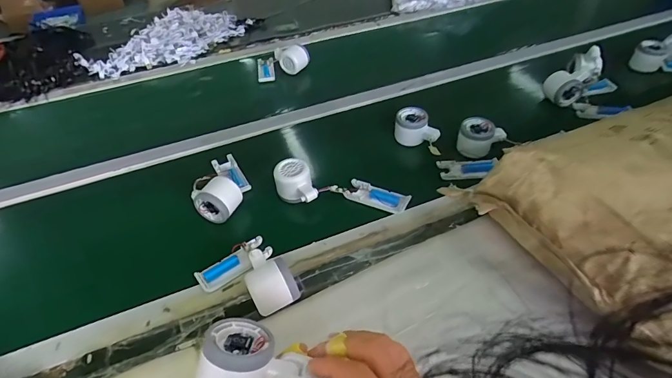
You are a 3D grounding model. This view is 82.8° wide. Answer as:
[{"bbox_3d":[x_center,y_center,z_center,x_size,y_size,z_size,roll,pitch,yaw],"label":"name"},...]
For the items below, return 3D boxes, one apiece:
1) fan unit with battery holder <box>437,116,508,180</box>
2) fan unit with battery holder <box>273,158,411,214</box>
[{"bbox_3d":[0.236,-0.067,0.658,0.081,0.055,0.124,24,52,25],"label":"fan unit with battery holder"},{"bbox_3d":[0.008,-0.006,0.612,0.212,0.051,0.064,3,46,7],"label":"fan unit with battery holder"}]

